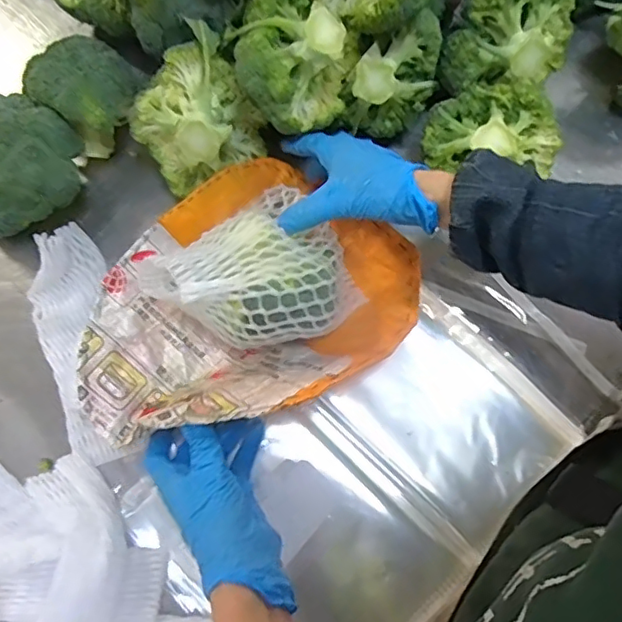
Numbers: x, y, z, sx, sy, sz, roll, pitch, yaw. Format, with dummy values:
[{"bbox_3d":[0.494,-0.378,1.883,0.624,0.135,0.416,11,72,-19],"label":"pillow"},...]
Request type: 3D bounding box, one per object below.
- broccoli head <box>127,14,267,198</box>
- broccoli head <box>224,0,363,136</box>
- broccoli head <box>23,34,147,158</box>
[{"bbox_3d":[-0.108,-0.181,0.527,0.105,0.094,0.102,-43,80,-9],"label":"broccoli head"},{"bbox_3d":[-0.018,-0.215,0.501,0.097,0.088,0.102,0,77,0],"label":"broccoli head"},{"bbox_3d":[-0.213,-0.204,0.558,0.087,0.105,0.081,0,77,0],"label":"broccoli head"}]

